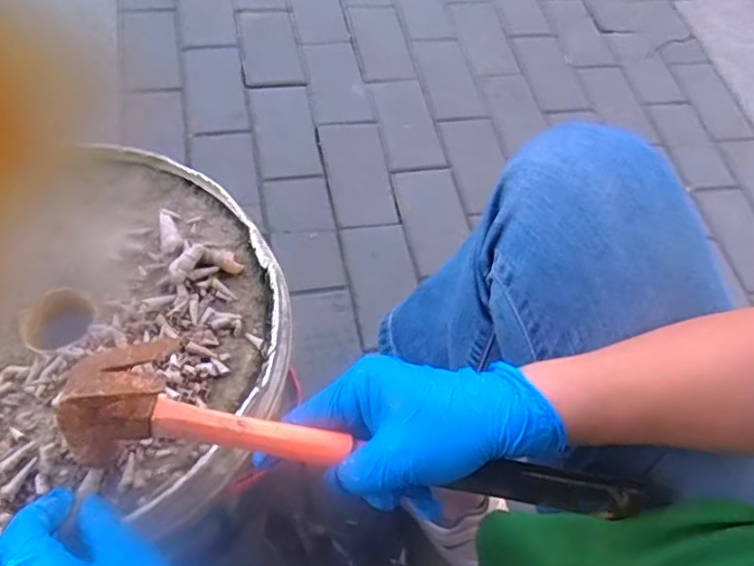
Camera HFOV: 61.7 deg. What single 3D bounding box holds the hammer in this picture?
[{"bbox_3d":[-0.003,0.097,0.355,0.326,0.111,0.040,13,58,-9],"label":"hammer"}]

